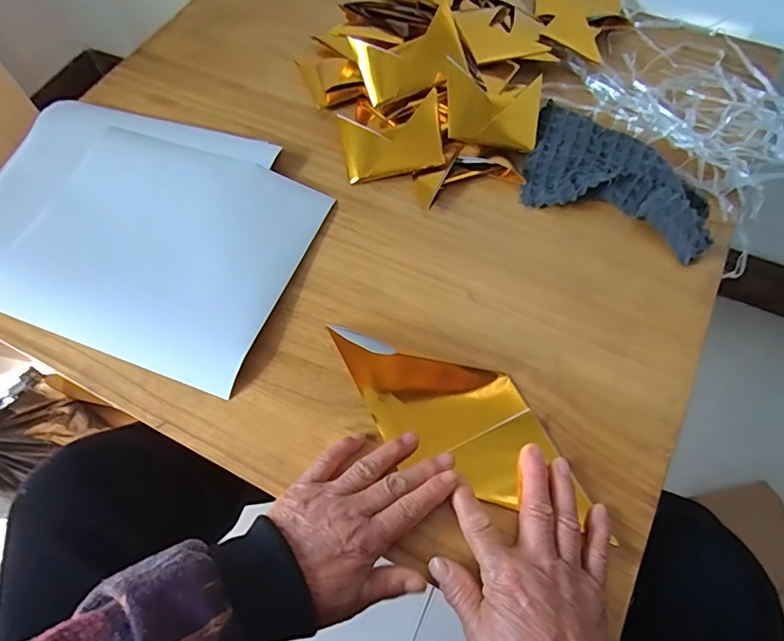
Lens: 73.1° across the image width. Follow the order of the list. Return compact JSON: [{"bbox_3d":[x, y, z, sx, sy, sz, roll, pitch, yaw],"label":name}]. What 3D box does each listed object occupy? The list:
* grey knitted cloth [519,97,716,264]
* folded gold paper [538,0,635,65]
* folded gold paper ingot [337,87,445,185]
[{"bbox_3d":[0.214,-0.137,0.500,0.180,0.024,0.115,25,67,14],"label":"grey knitted cloth"},{"bbox_3d":[0.219,-0.349,0.604,0.102,0.019,0.123,9,64,6],"label":"folded gold paper"},{"bbox_3d":[-0.001,-0.175,0.515,0.100,0.023,0.073,-10,86,13],"label":"folded gold paper ingot"}]

